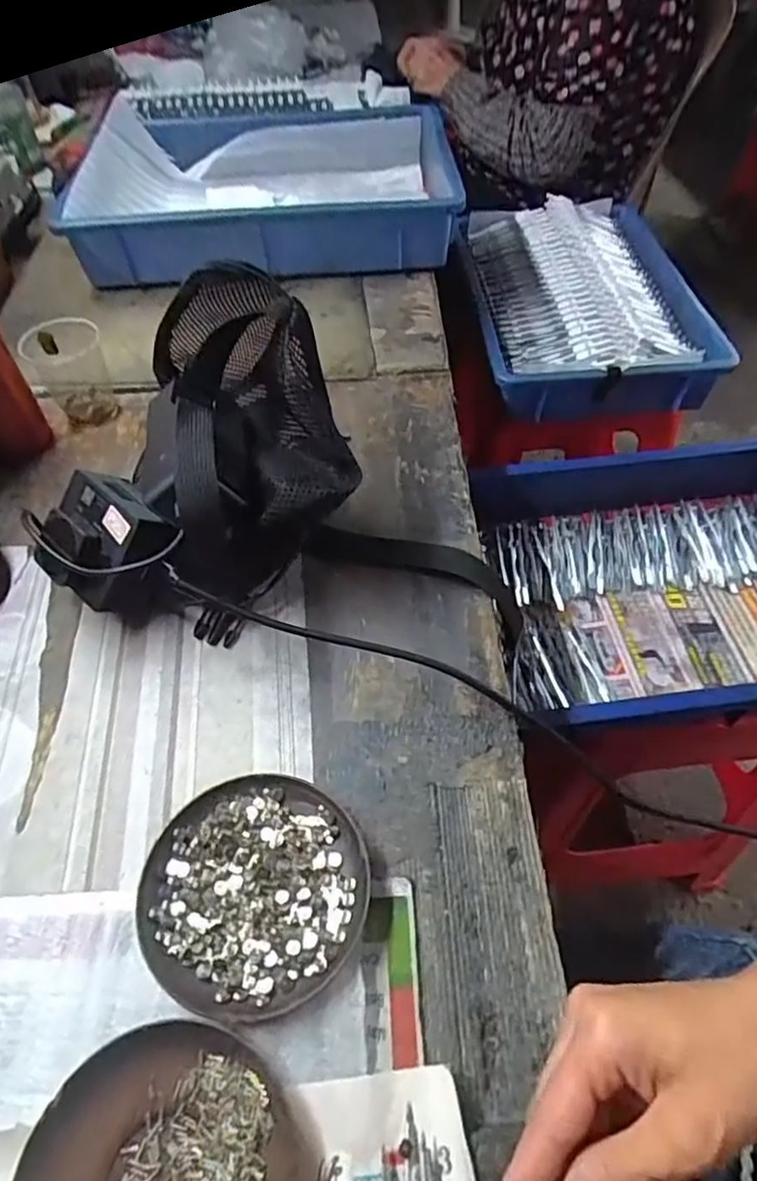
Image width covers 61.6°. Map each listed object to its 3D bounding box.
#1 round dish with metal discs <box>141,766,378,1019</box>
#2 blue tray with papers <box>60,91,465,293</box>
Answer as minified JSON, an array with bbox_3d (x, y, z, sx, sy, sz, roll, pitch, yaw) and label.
[{"bbox_3d":[-0.065,0.157,0.337,0.115,0.020,0.113,-1,53,1],"label":"round dish with metal discs"},{"bbox_3d":[-0.131,-0.445,0.727,0.411,0.108,0.247,-2,53,2],"label":"blue tray with papers"}]

